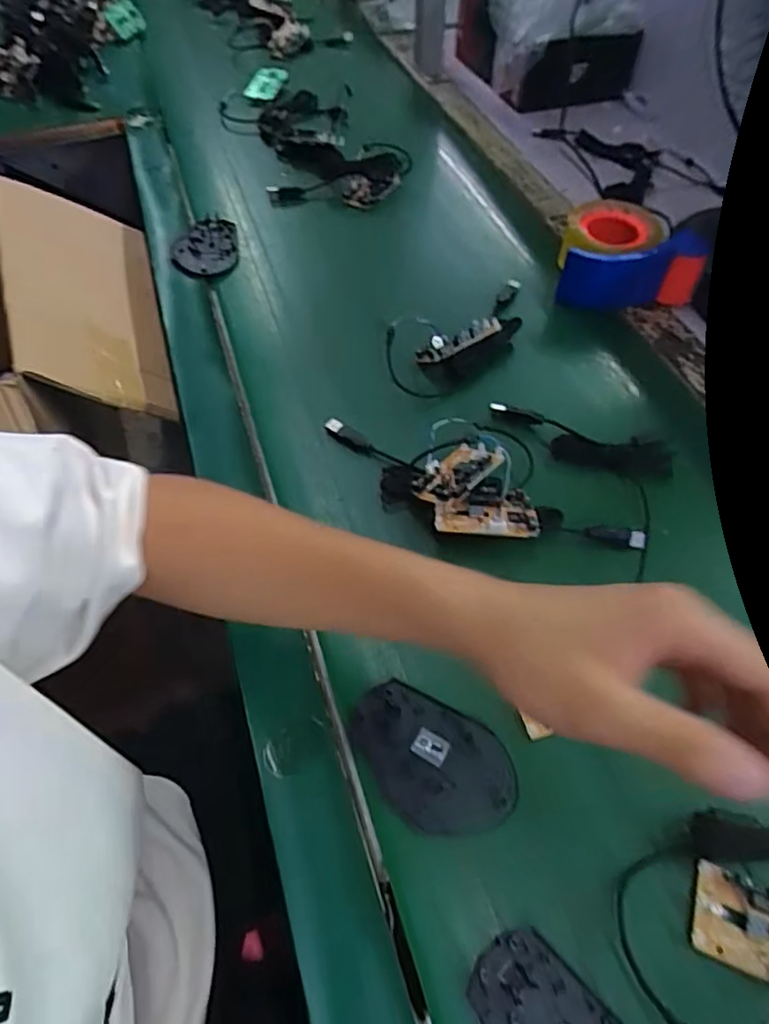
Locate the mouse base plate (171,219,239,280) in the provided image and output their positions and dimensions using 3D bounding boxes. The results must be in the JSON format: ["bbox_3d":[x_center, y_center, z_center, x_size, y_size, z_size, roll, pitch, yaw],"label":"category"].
[{"bbox_3d":[-0.208,-0.307,0.692,0.072,0.010,0.107,-5,58,-7],"label":"mouse base plate"}]

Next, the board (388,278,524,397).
[{"bbox_3d":[0.085,-0.184,0.600,0.215,0.039,0.088,-36,66,-23],"label":"board"}]

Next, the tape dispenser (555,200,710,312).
[{"bbox_3d":[0.266,-0.285,0.654,0.143,0.075,0.139,11,57,4],"label":"tape dispenser"}]

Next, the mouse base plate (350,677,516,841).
[{"bbox_3d":[0.027,0.157,0.377,0.109,0.006,0.069,27,59,13],"label":"mouse base plate"}]

